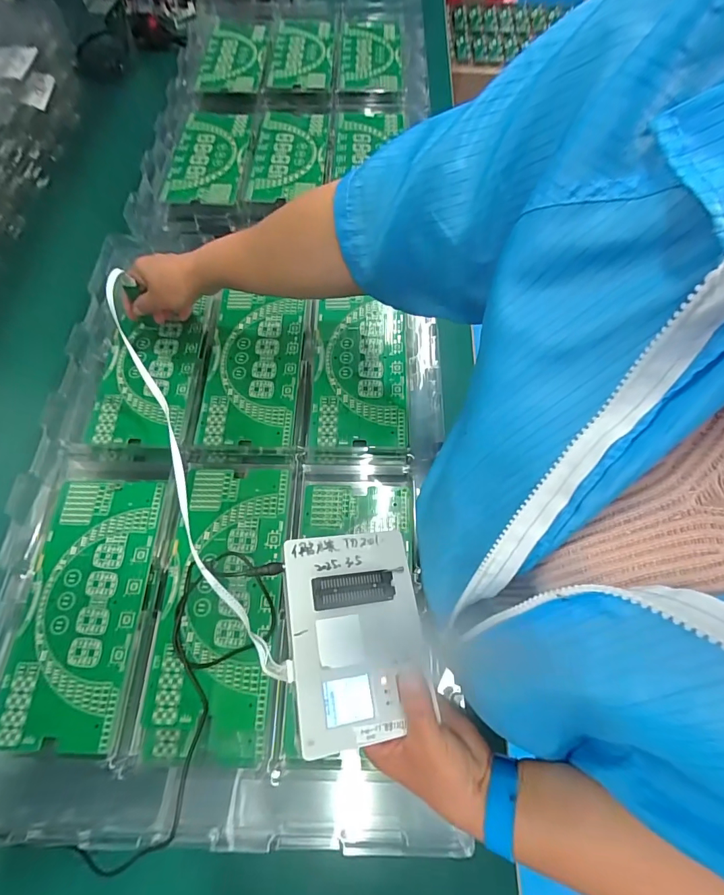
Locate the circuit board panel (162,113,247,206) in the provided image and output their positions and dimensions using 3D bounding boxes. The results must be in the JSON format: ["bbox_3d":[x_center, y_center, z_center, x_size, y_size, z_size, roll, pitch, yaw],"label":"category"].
[{"bbox_3d":[-0.248,-0.470,0.681,0.111,0.007,0.216,2,69,0],"label":"circuit board panel"}]

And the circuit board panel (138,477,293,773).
[{"bbox_3d":[-0.138,0.148,0.414,0.112,0.008,0.268,2,68,-1],"label":"circuit board panel"}]

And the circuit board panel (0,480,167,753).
[{"bbox_3d":[-0.269,0.149,0.411,0.106,0.005,0.240,3,68,-1],"label":"circuit board panel"}]

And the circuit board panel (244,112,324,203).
[{"bbox_3d":[-0.119,-0.479,0.687,0.110,0.012,0.241,1,68,-1],"label":"circuit board panel"}]

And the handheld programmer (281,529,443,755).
[{"bbox_3d":[-0.003,0.142,0.334,0.103,0.030,0.148,-7,68,-5],"label":"handheld programmer"}]

